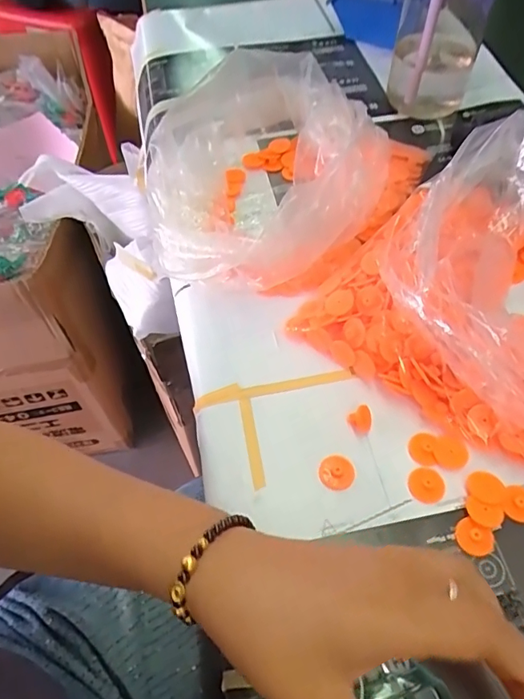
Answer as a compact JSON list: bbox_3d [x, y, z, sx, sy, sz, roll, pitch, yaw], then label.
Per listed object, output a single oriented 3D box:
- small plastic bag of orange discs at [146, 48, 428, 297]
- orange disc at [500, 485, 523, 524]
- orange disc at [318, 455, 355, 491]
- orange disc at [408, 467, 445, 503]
[{"bbox_3d":[0.011,-0.158,0.429,0.194,0.086,0.245,32,64,20],"label":"small plastic bag of orange discs"},{"bbox_3d":[0.158,0.094,0.304,0.020,0.004,0.024,32,63,20],"label":"orange disc"},{"bbox_3d":[0.049,0.080,0.323,0.023,0.007,0.022,-1,57,1],"label":"orange disc"},{"bbox_3d":[0.105,0.084,0.314,0.022,0.007,0.024,-1,57,1],"label":"orange disc"}]

